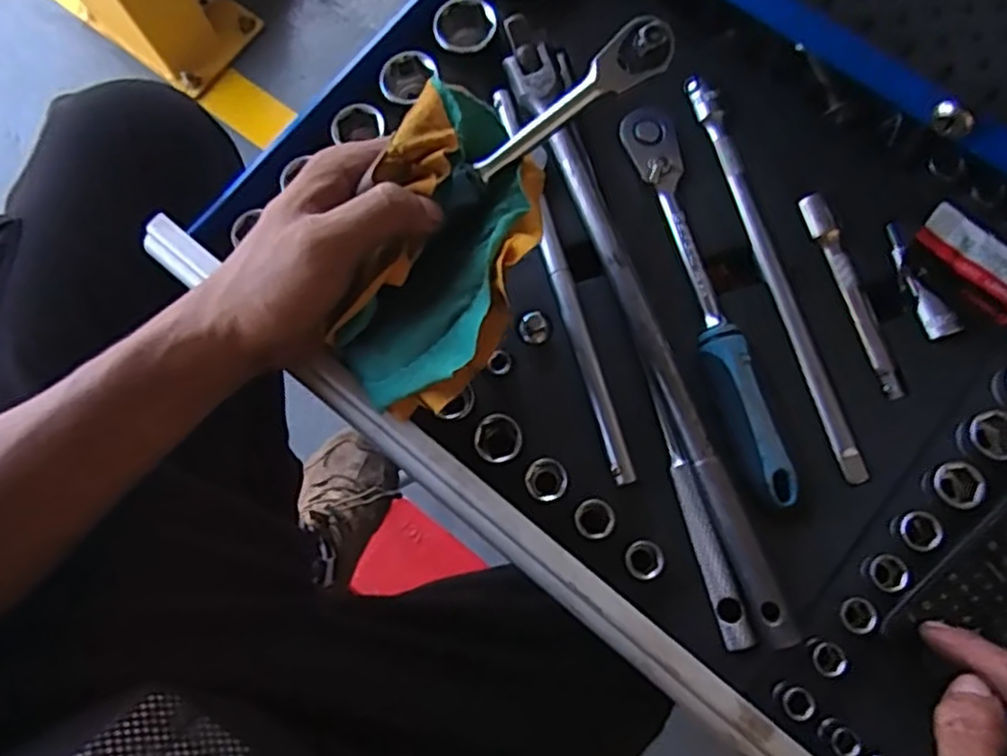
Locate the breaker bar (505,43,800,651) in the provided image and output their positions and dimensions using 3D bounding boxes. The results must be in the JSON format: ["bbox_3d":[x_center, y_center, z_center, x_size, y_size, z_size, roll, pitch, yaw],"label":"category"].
[{"bbox_3d":[0.073,-0.032,0.390,0.025,0.017,0.352,-18,74,-5],"label":"breaker bar"}]

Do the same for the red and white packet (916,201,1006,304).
[{"bbox_3d":[0.273,-0.066,0.400,0.078,0.004,0.032,41,78,11],"label":"red and white packet"}]

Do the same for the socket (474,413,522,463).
[{"bbox_3d":[-0.003,0.035,0.389,0.025,0.027,0.024,0,74,0],"label":"socket"}]

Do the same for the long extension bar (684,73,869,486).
[{"bbox_3d":[0.154,-0.064,0.408,0.015,0.013,0.251,-16,74,-4],"label":"long extension bar"}]

